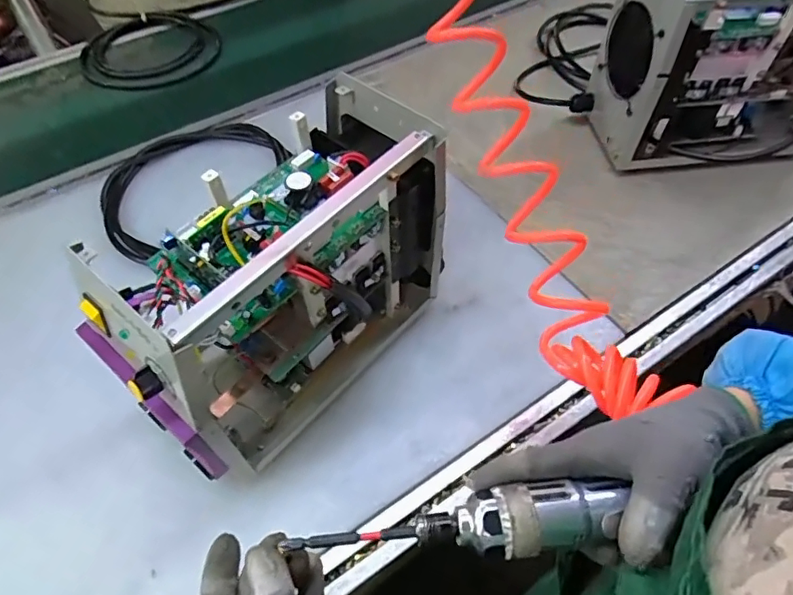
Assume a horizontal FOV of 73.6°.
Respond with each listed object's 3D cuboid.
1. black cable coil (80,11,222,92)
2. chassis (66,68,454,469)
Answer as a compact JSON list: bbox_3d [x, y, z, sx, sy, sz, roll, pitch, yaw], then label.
[{"bbox_3d":[-0.433,-0.438,0.941,0.240,0.043,0.244,0,55,1],"label":"black cable coil"},{"bbox_3d":[-0.098,-0.004,0.503,0.148,0.239,0.310,32,61,21],"label":"chassis"}]

